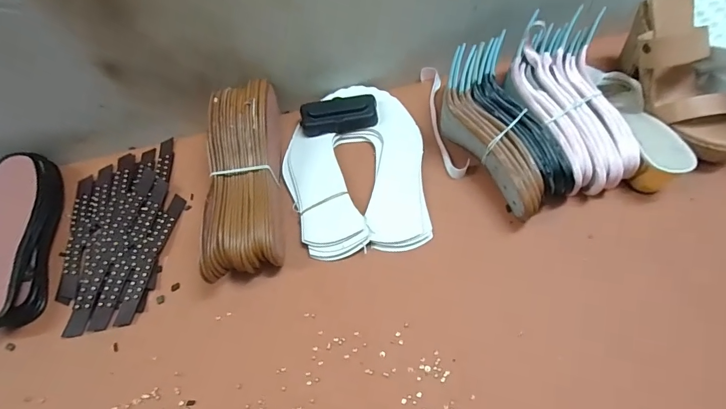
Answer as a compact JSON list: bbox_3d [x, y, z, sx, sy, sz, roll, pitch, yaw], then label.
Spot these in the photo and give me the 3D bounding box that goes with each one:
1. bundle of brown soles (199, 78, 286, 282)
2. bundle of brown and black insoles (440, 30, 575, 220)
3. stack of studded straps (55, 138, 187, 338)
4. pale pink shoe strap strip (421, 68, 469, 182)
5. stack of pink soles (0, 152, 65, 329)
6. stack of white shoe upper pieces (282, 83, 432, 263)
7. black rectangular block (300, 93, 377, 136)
[{"bbox_3d":[-0.147,-0.033,0.498,0.086,0.081,0.245,-4,62,-1],"label":"bundle of brown soles"},{"bbox_3d":[0.169,-0.094,0.508,0.110,0.082,0.228,-20,62,-8],"label":"bundle of brown and black insoles"},{"bbox_3d":[-0.314,0.030,0.509,0.137,0.016,0.250,-7,61,-1],"label":"stack of studded straps"},{"bbox_3d":[0.113,-0.123,0.564,0.031,0.014,0.193,-10,61,-2],"label":"pale pink shoe strap strip"},{"bbox_3d":[-0.431,0.041,0.489,0.076,0.054,0.226,-12,61,-3],"label":"stack of pink soles"},{"bbox_3d":[-0.012,-0.055,0.534,0.179,0.011,0.252,-6,64,0],"label":"stack of white shoe upper pieces"},{"bbox_3d":[-0.034,-0.129,0.561,0.107,0.026,0.049,-11,61,-3],"label":"black rectangular block"}]

